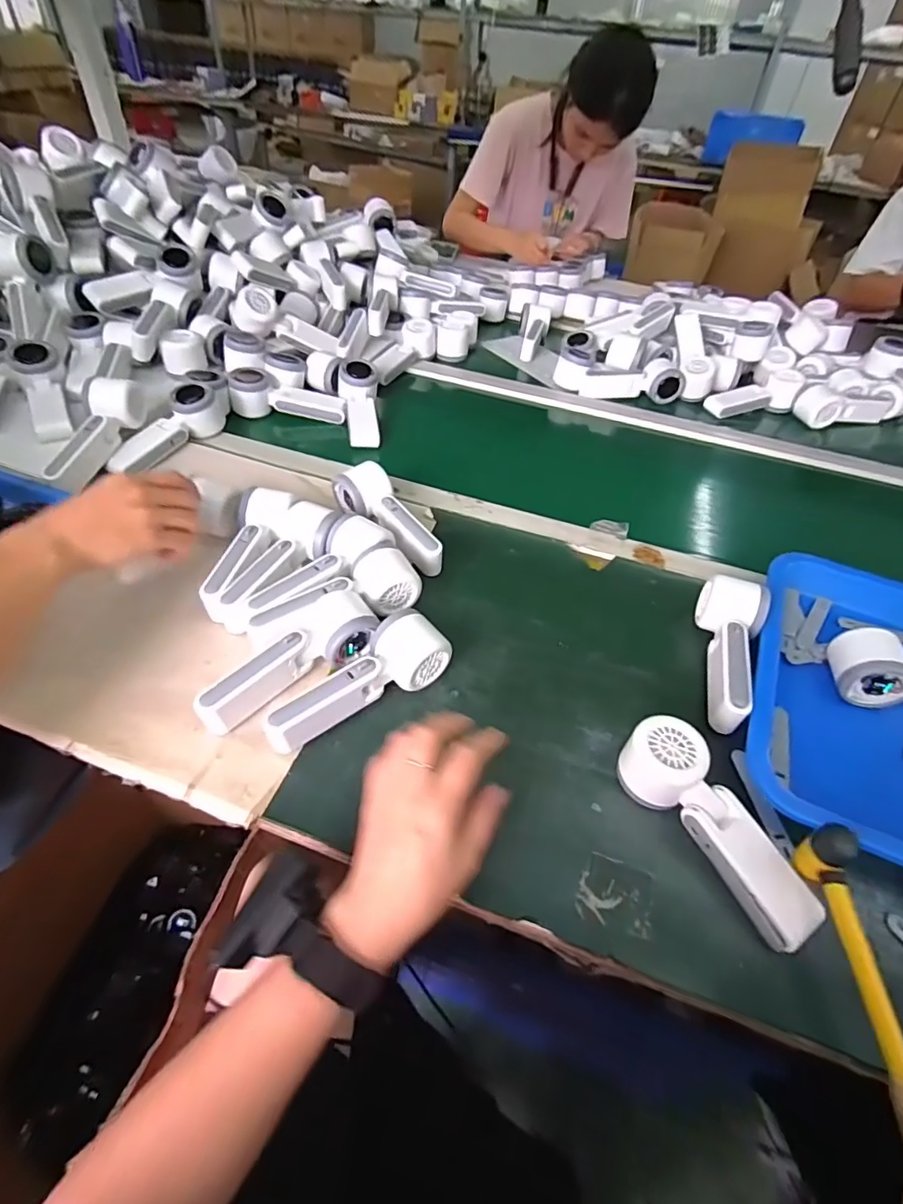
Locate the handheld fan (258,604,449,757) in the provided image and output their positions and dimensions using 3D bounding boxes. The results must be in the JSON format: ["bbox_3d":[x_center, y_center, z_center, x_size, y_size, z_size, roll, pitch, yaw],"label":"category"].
[{"bbox_3d":[-0.079,0.069,0.459,0.160,0.055,0.054,-31,57,-30],"label":"handheld fan"}]

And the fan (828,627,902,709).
[{"bbox_3d":[0.439,0.069,0.497,0.164,0.048,0.060,10,47,4],"label":"fan"}]

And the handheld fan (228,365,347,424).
[{"bbox_3d":[-0.234,-0.296,0.785,0.160,0.051,0.047,3,47,-3],"label":"handheld fan"}]

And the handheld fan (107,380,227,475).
[{"bbox_3d":[-0.368,-0.225,0.697,0.070,0.050,0.161,21,48,14],"label":"handheld fan"}]

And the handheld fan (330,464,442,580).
[{"bbox_3d":[-0.067,-0.093,0.606,0.067,0.053,0.156,-24,54,-26],"label":"handheld fan"}]

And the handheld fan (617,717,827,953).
[{"bbox_3d":[0.191,0.165,0.399,0.053,0.051,0.161,-20,52,-22],"label":"handheld fan"}]

